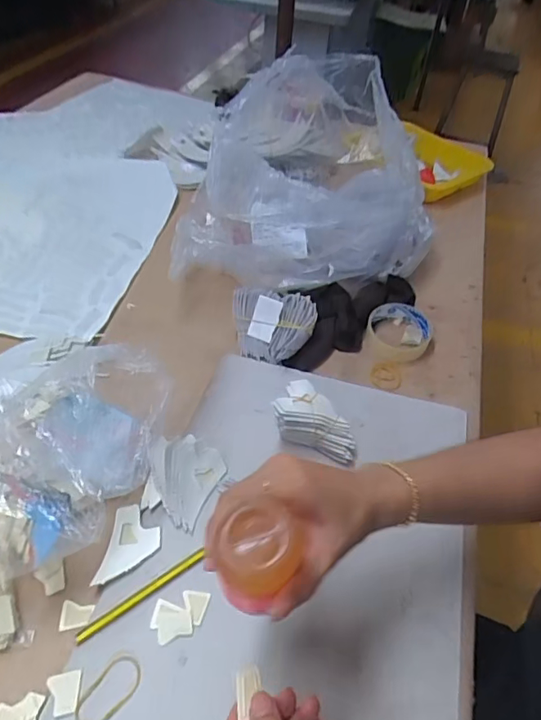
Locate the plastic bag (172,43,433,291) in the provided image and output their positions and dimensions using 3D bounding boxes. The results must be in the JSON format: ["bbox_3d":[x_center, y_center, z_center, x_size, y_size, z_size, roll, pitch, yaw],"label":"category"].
[{"bbox_3d":[0.045,-0.323,0.811,0.348,0.221,0.488,-1,47,-6],"label":"plastic bag"}]

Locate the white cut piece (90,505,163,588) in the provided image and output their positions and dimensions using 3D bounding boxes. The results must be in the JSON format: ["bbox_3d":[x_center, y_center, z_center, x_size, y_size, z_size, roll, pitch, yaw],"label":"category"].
[{"bbox_3d":[-0.126,0.169,0.472,0.045,0.005,0.073,7,47,1],"label":"white cut piece"}]

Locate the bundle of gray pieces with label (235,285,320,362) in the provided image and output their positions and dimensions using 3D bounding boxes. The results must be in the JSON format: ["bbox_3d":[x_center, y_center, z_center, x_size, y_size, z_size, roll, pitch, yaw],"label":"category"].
[{"bbox_3d":[0.003,-0.045,0.652,0.107,0.045,0.093,3,72,4],"label":"bundle of gray pieces with label"}]

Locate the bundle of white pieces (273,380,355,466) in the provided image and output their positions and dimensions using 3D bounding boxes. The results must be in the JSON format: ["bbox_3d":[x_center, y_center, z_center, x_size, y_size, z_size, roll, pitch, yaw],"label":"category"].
[{"bbox_3d":[0.050,0.066,0.559,0.089,0.053,0.056,14,47,7],"label":"bundle of white pieces"}]

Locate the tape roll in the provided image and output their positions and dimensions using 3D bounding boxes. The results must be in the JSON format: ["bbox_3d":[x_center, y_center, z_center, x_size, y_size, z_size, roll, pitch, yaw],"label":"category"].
[{"bbox_3d":[0.169,-0.037,0.680,0.081,0.026,0.092,14,47,7],"label":"tape roll"}]

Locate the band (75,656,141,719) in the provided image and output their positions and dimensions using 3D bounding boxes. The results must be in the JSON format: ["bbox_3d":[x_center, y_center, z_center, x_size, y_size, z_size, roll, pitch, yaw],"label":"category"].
[{"bbox_3d":[-0.123,0.255,0.396,0.028,0.004,0.056,36,51,18],"label":"band"}]

